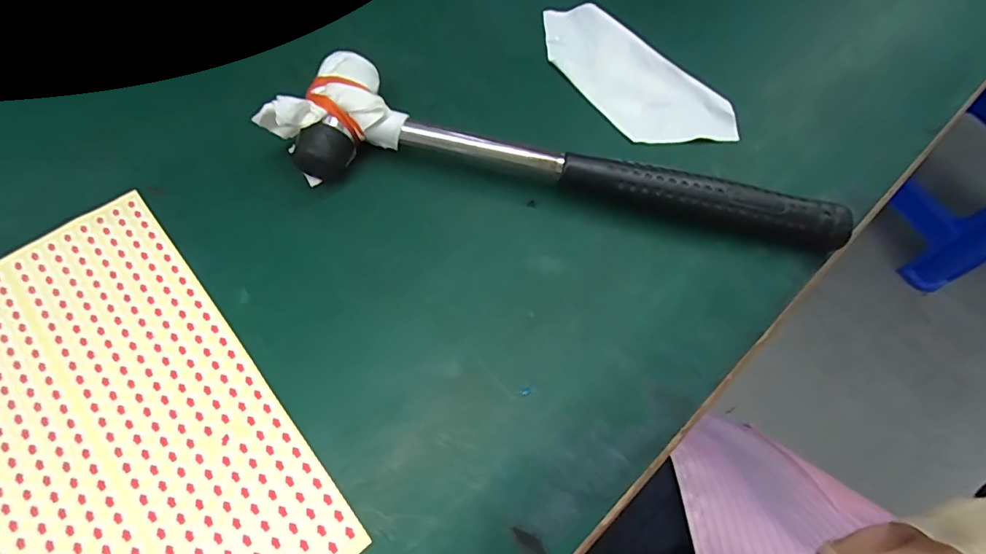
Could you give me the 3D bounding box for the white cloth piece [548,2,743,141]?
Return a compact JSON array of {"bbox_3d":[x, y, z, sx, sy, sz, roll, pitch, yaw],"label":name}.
[{"bbox_3d":[0.073,-0.108,0.265,0.051,0.005,0.118,-41,74,-14],"label":"white cloth piece"}]

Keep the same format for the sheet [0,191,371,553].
[{"bbox_3d":[-0.147,0.060,0.180,0.113,0.004,0.186,-37,73,-17],"label":"sheet"}]

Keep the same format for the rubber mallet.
[{"bbox_3d":[0.033,-0.059,0.225,0.251,0.033,0.055,8,66,1],"label":"rubber mallet"}]

